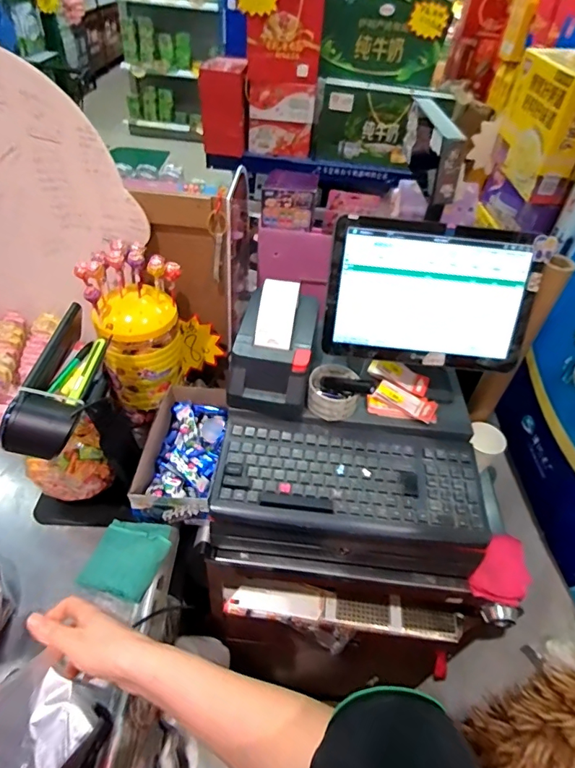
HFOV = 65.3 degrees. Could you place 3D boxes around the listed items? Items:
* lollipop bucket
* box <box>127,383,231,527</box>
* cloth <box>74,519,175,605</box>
[{"bbox_3d":[-0.263,-0.096,0.790,0.136,0.305,0.139,3,45,-3],"label":"lollipop bucket"},{"bbox_3d":[-0.176,0.113,0.781,0.122,0.063,0.259,5,45,-2],"label":"box"},{"bbox_3d":[-0.239,0.256,0.674,0.109,0.029,0.110,15,46,8],"label":"cloth"}]

